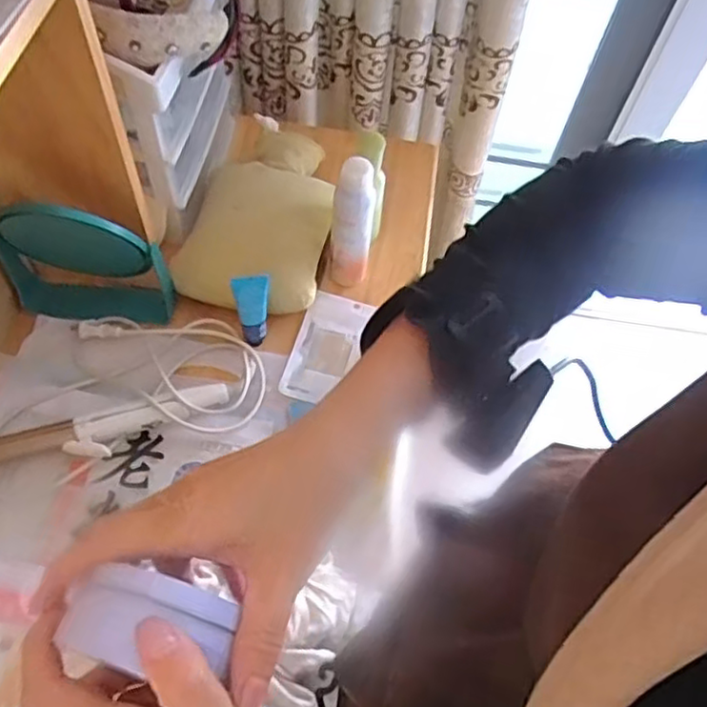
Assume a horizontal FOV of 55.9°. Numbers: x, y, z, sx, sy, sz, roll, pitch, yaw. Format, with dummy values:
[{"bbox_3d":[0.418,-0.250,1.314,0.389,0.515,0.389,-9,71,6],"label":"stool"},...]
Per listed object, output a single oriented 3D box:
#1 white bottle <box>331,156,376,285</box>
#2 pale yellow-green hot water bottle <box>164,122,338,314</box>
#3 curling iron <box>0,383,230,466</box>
[{"bbox_3d":[-0.001,-0.137,0.727,0.043,0.180,0.035,8,59,0],"label":"white bottle"},{"bbox_3d":[-0.100,-0.168,0.793,0.153,0.070,0.253,14,59,4],"label":"pale yellow-green hot water bottle"},{"bbox_3d":[-0.256,0.081,0.660,0.265,0.027,0.041,-13,61,-12],"label":"curling iron"}]

